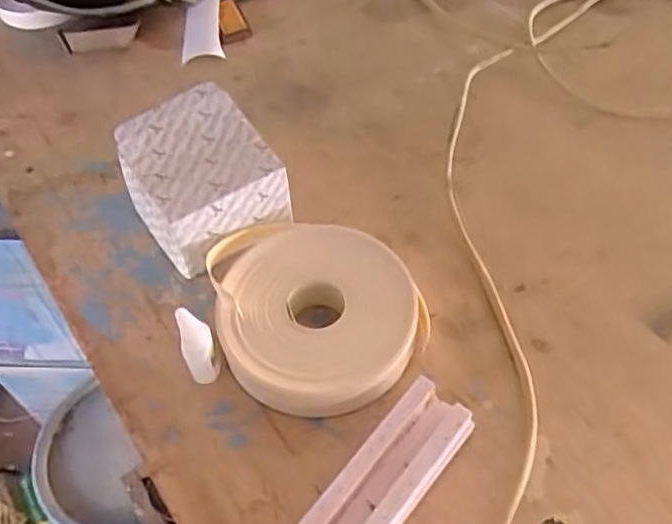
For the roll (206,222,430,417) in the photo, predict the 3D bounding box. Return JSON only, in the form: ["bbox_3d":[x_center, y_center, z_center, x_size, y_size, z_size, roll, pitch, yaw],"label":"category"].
[{"bbox_3d":[-0.024,0.041,0.615,0.175,0.053,0.202,-22,54,-14],"label":"roll"}]

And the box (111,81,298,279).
[{"bbox_3d":[-0.138,-0.081,0.679,0.128,0.108,0.145,-30,57,-19],"label":"box"}]

